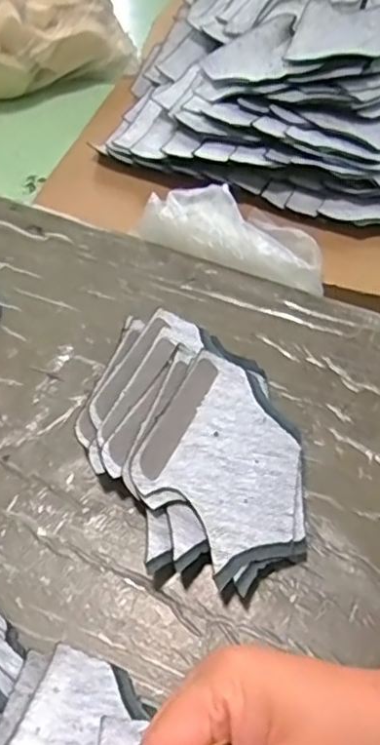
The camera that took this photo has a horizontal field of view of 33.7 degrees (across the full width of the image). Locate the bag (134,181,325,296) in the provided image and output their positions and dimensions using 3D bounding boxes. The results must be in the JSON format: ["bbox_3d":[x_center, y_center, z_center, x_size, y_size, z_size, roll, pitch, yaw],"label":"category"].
[{"bbox_3d":[0.032,-0.116,0.514,0.163,0.033,0.059,17,59,11],"label":"bag"}]

